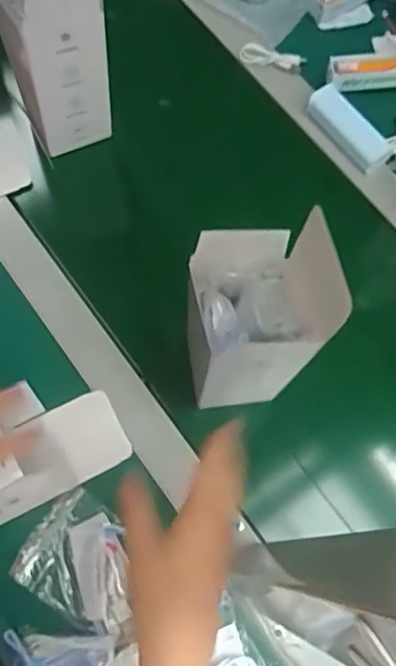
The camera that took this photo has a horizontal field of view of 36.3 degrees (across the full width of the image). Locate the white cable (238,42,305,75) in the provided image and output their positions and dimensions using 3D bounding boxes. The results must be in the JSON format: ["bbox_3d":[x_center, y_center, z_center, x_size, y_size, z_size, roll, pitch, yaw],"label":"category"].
[{"bbox_3d":[0.085,-0.314,0.688,0.072,0.018,0.019,14,71,3],"label":"white cable"}]

